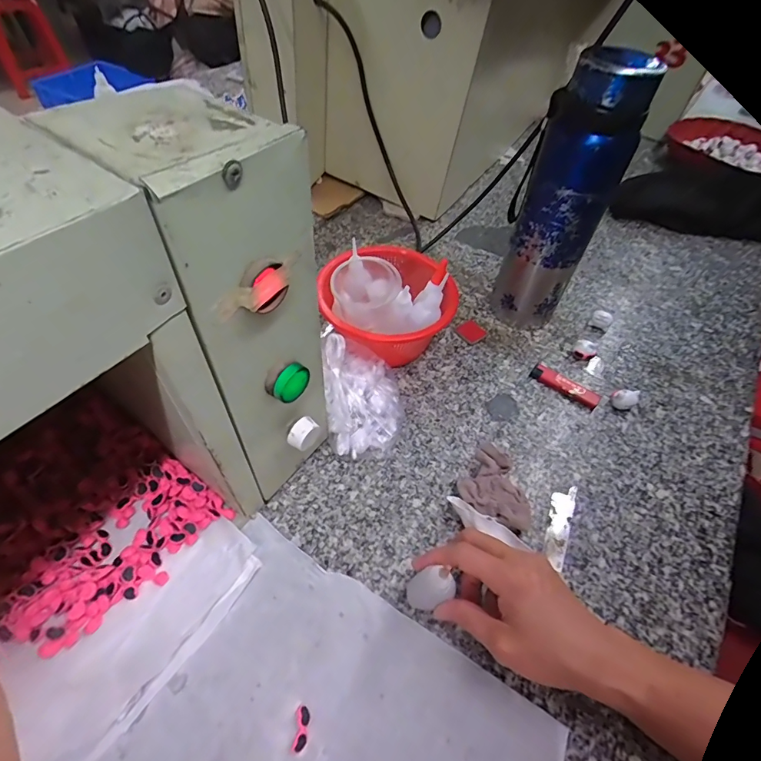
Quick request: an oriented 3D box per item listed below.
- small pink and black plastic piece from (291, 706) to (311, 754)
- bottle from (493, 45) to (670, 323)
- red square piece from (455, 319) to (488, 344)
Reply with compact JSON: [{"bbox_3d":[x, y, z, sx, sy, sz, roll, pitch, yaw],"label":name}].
[{"bbox_3d":[-0.052,0.229,0.283,0.010,0.004,0.024,3,51,-1],"label":"small pink and black plastic piece"},{"bbox_3d":[0.183,-0.176,0.446,0.089,0.280,0.075,20,53,10],"label":"bottle"},{"bbox_3d":[0.112,-0.061,0.527,0.030,0.004,0.029,-29,60,-25],"label":"red square piece"}]

